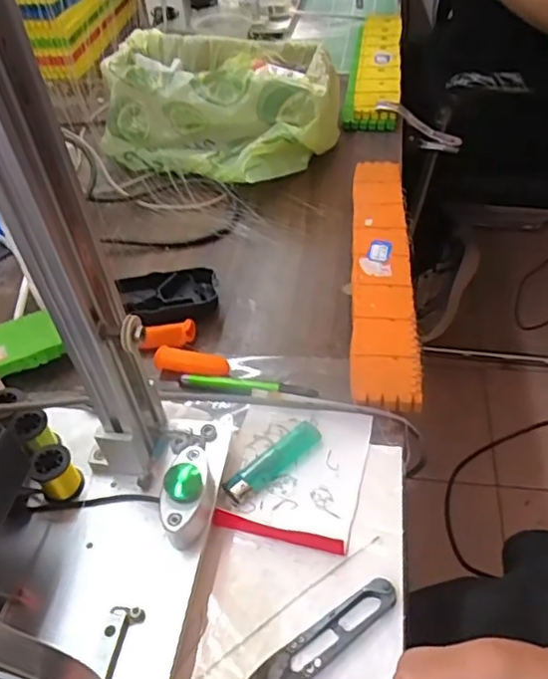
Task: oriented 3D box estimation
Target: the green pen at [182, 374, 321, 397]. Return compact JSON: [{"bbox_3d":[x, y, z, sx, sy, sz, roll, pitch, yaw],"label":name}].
[{"bbox_3d":[-0.020,0.037,0.472,0.110,0.009,0.014,6,47,12],"label":"green pen"}]

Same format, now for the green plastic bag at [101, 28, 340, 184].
[{"bbox_3d":[-0.055,-0.277,0.713,0.260,0.106,0.216,4,47,10],"label":"green plastic bag"}]

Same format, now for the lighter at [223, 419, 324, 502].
[{"bbox_3d":[0.000,0.088,0.421,0.080,0.011,0.021,-36,53,-26],"label":"lighter"}]

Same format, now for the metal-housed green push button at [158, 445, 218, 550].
[{"bbox_3d":[-0.054,0.099,0.369,0.026,0.035,0.052,-1,46,5],"label":"metal-housed green push button"}]

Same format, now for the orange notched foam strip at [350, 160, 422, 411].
[{"bbox_3d":[0.103,-0.073,0.569,0.054,0.020,0.346,1,47,7],"label":"orange notched foam strip"}]

